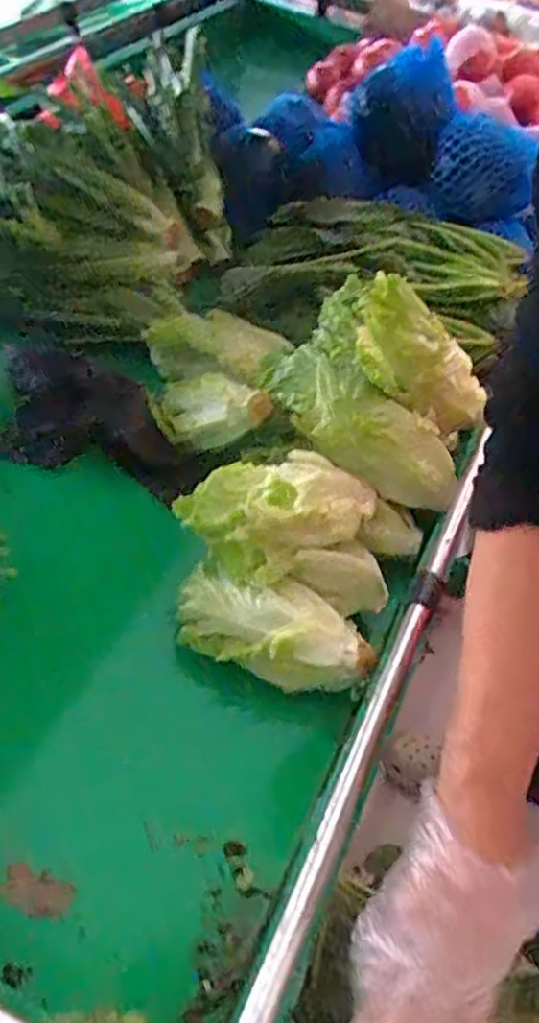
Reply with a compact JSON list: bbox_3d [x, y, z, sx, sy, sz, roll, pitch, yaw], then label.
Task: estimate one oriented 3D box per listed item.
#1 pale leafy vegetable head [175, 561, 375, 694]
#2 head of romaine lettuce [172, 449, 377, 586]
[{"bbox_3d":[0.002,0.090,0.534,0.153,0.046,0.067,14,50,14],"label":"pale leafy vegetable head"},{"bbox_3d":[0.010,-0.004,0.546,0.148,0.057,0.080,-22,51,-17],"label":"head of romaine lettuce"}]

